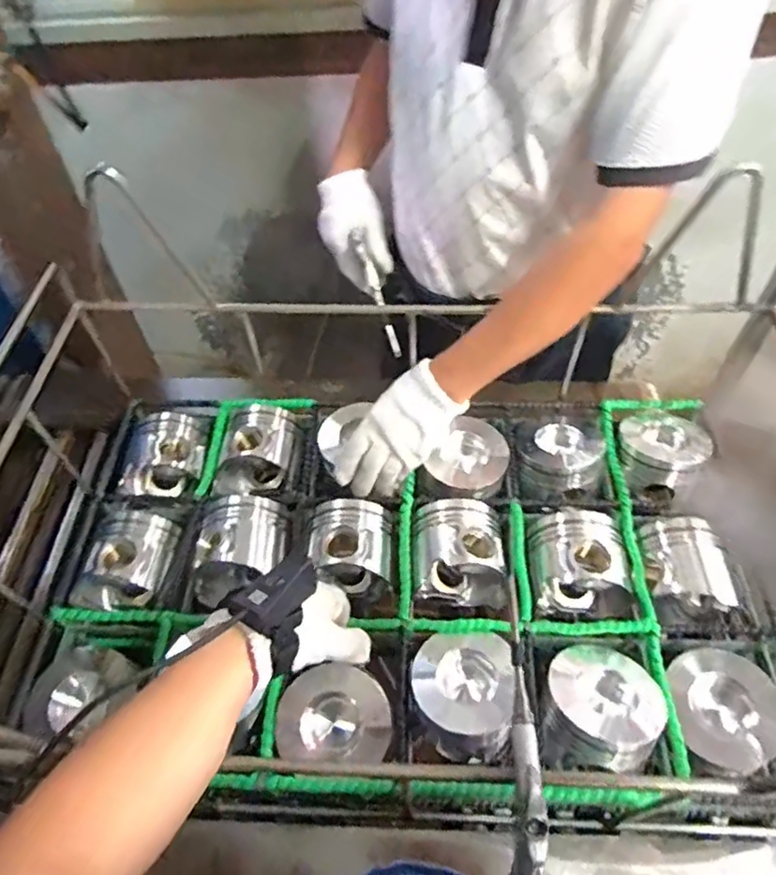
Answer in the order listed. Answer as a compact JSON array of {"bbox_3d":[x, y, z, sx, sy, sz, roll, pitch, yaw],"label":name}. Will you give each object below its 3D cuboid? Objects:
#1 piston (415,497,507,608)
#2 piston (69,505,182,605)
[{"bbox_3d":[0.085,0.134,0.738,0.108,0.091,0.111,1,52,0],"label":"piston"},{"bbox_3d":[-0.311,0.150,0.752,0.104,0.077,0.128,7,53,5],"label":"piston"}]

